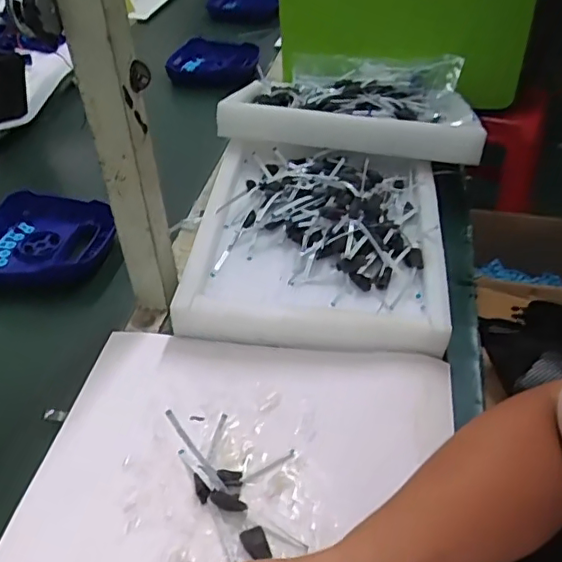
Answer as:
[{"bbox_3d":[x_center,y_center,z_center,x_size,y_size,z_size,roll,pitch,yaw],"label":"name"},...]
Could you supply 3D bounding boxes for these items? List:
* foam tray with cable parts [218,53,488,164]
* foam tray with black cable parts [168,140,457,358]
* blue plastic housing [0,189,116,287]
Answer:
[{"bbox_3d":[0.108,-0.285,0.856,0.343,0.068,0.302,4,43,7],"label":"foam tray with cable parts"},{"bbox_3d":[0.044,-0.053,0.688,0.288,0.072,0.305,4,43,6],"label":"foam tray with black cable parts"},{"bbox_3d":[-0.305,-0.056,0.737,0.195,0.041,0.159,0,43,2],"label":"blue plastic housing"}]

